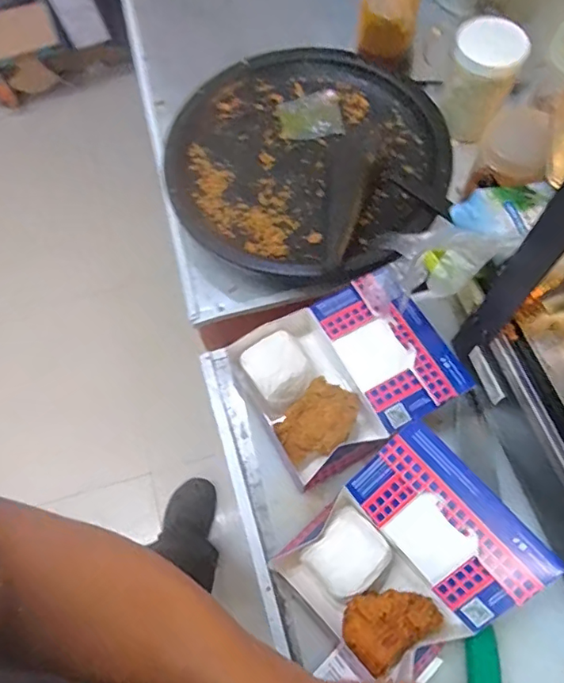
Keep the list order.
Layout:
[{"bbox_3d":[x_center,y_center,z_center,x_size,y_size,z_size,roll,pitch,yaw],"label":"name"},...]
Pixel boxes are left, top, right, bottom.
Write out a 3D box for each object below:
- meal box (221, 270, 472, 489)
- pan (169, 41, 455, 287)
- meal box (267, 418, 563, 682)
[{"bbox_3d":[0.071,0.035,0.610,0.208,0.072,0.179,-28,68,-9],"label":"meal box"},{"bbox_3d":[0.040,-0.248,0.711,0.354,0.059,0.361,-1,67,2],"label":"pan"},{"bbox_3d":[0.116,0.210,0.512,0.187,0.112,0.172,-39,71,-14],"label":"meal box"}]

